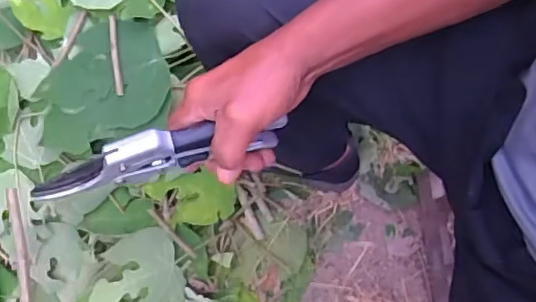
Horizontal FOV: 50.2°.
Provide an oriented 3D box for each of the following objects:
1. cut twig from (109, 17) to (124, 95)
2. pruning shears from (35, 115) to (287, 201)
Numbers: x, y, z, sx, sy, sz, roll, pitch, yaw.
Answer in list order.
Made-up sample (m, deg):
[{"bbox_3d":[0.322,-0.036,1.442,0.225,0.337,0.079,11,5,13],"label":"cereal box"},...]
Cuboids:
[{"bbox_3d":[-0.198,-0.125,0.744,0.011,0.006,0.108,-9,76,-2],"label":"cut twig"},{"bbox_3d":[-0.080,0.002,0.435,0.191,0.054,0.021,-15,76,-10],"label":"pruning shears"}]

